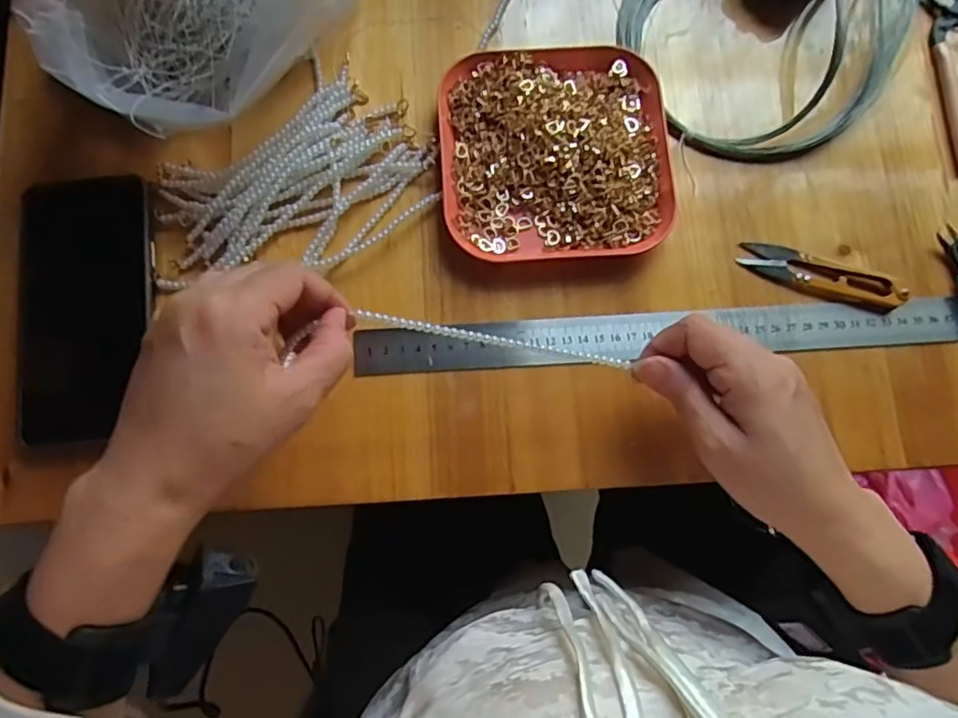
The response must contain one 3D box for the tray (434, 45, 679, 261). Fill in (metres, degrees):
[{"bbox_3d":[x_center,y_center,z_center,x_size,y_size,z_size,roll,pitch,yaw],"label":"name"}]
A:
[{"bbox_3d":[0.048,-0.133,0.400,0.144,0.022,0.139,-3,79,-2],"label":"tray"}]

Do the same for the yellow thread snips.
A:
[{"bbox_3d":[0.214,-0.051,0.392,0.099,0.009,0.024,20,79,3],"label":"yellow thread snips"}]

